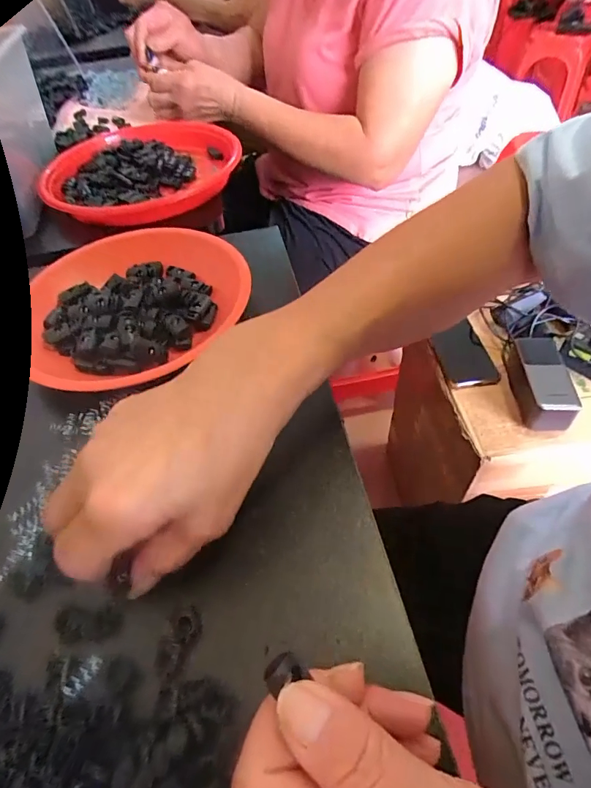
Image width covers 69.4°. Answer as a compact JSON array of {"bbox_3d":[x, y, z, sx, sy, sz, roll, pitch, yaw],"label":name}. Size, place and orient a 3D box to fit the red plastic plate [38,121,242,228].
[{"bbox_3d":[-0.189,-0.289,0.539,0.229,0.032,0.228,-3,50,3],"label":"red plastic plate"}]

